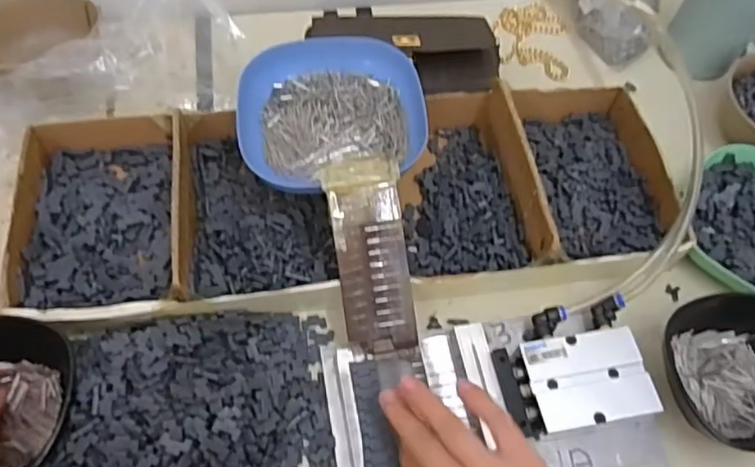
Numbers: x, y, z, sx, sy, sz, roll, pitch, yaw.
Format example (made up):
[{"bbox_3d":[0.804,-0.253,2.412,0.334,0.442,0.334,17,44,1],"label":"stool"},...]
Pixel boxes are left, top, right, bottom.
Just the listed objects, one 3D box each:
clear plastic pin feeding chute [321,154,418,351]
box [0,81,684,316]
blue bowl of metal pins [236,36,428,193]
[{"bbox_3d":[-0.004,0.015,0.436,0.050,0.008,0.134,-9,88,-9],"label":"clear plastic pin feeding chute"},{"bbox_3d":[-0.015,-0.041,0.488,0.507,0.062,0.187,-5,60,-7],"label":"box"},{"bbox_3d":[-0.038,-0.098,0.494,0.142,0.037,0.152,-6,60,-8],"label":"blue bowl of metal pins"}]

